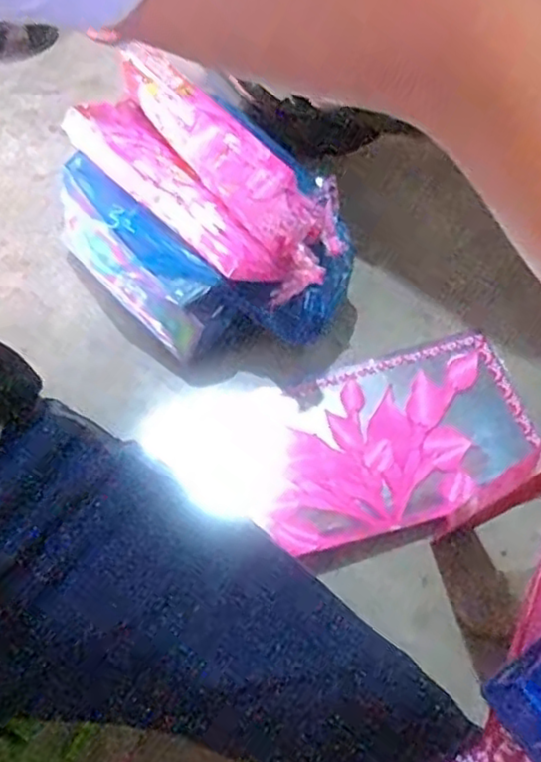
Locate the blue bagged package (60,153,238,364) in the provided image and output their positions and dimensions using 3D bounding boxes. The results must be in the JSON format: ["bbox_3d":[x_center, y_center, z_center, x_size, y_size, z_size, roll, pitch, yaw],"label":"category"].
[{"bbox_3d":[-0.193,-0.166,1.010,0.086,0.164,0.342,-41,68,-20],"label":"blue bagged package"}]

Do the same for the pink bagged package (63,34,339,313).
[{"bbox_3d":[-0.089,-0.290,0.938,0.419,0.127,0.166,38,68,19],"label":"pink bagged package"}]

